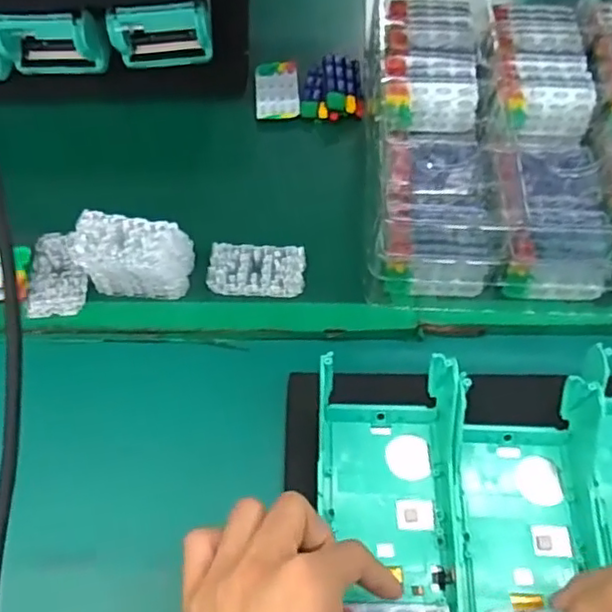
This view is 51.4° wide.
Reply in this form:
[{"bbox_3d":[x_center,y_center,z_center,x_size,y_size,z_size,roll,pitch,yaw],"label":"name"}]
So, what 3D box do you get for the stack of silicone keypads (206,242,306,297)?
[{"bbox_3d":[-0.034,-0.023,0.450,0.066,0.015,0.039,-1,57,0],"label":"stack of silicone keypads"}]

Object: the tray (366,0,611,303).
[{"bbox_3d":[0.205,-0.140,0.481,0.361,0.082,0.293,3,57,2],"label":"tray"}]

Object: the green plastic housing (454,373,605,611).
[{"bbox_3d":[0.123,0.122,0.336,0.083,0.056,0.170,1,57,1],"label":"green plastic housing"}]

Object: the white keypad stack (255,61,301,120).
[{"bbox_3d":[-0.025,-0.186,0.554,0.037,0.013,0.063,-4,57,-2],"label":"white keypad stack"}]

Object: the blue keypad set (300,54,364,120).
[{"bbox_3d":[0.023,-0.185,0.543,0.052,0.024,0.060,4,57,3],"label":"blue keypad set"}]

